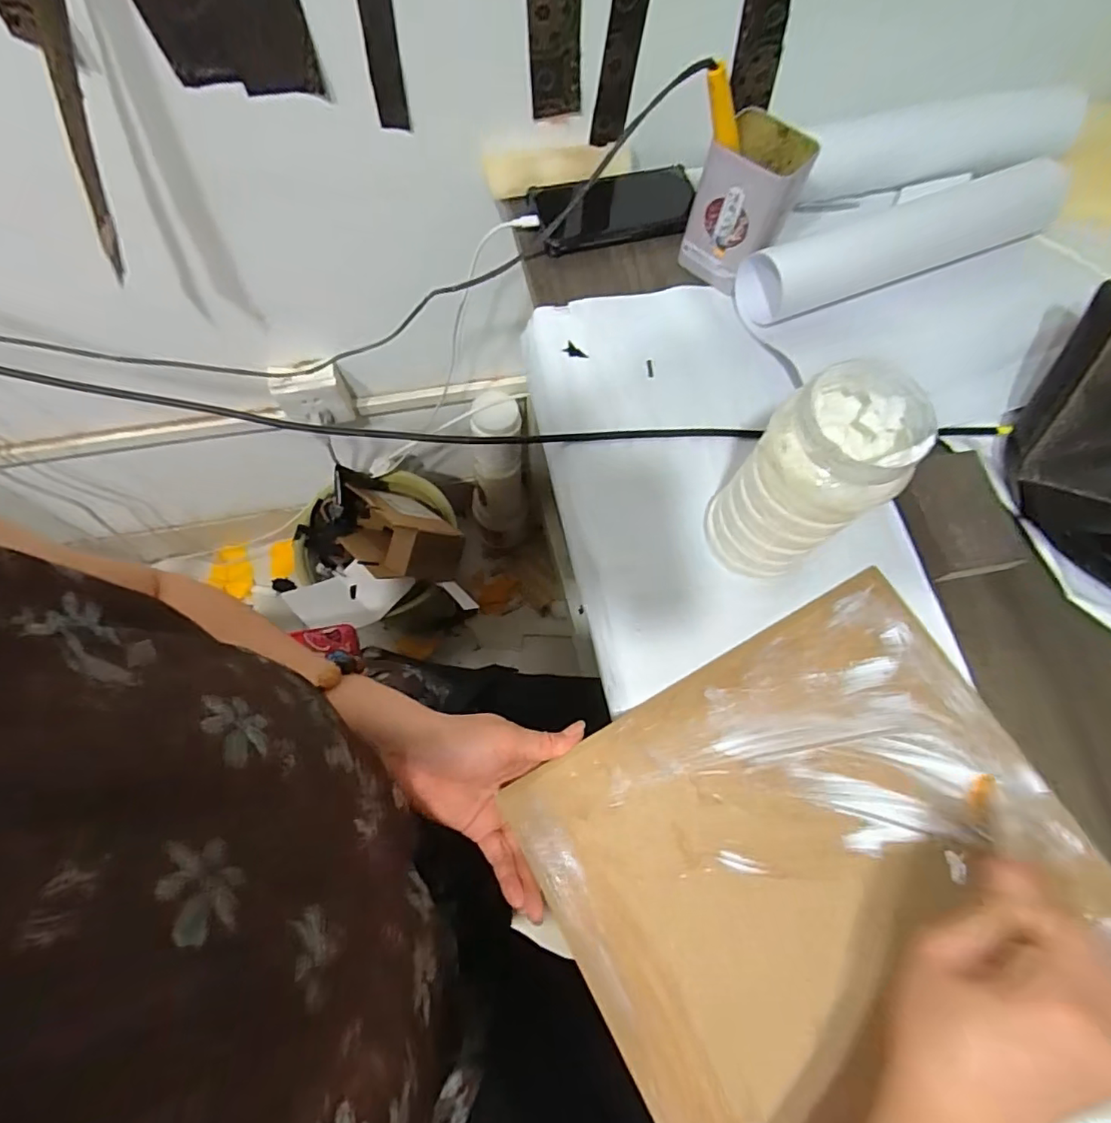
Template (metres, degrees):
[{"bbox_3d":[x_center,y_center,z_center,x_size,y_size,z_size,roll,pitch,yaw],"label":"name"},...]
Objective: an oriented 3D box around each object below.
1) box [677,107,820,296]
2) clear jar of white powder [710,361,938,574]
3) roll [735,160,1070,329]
[{"bbox_3d":[0.163,-0.309,0.488,0.080,0.103,0.071,30,75,6],"label":"box"},{"bbox_3d":[0.160,-0.045,0.361,0.080,0.161,0.066,-33,78,-11],"label":"clear jar of white powder"},{"bbox_3d":[0.327,-0.297,0.512,0.333,0.049,0.055,-22,76,-8],"label":"roll"}]

